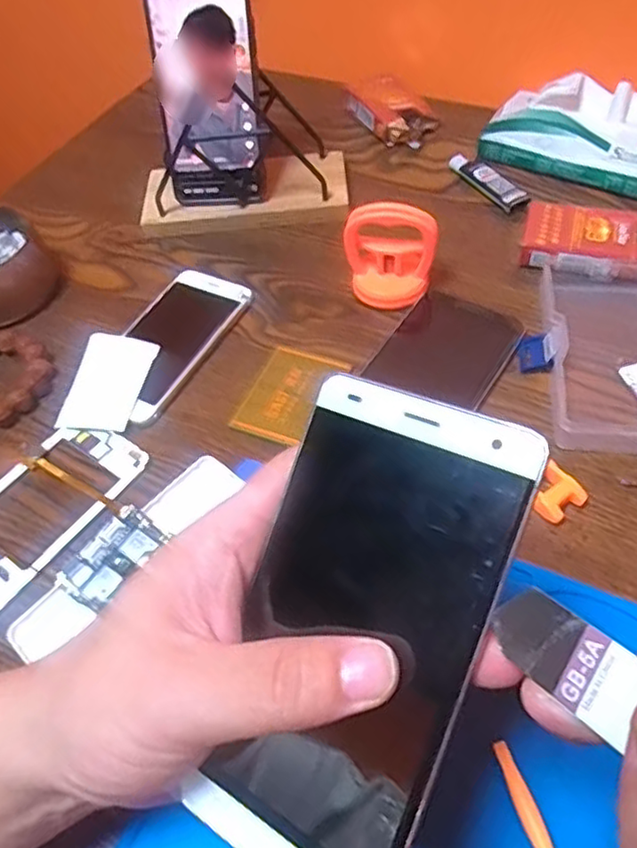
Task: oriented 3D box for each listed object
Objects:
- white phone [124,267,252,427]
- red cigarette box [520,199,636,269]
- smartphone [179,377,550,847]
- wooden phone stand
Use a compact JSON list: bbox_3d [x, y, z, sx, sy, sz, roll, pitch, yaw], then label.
[{"bbox_3d":[-0.105,-0.060,0.451,0.064,0.008,0.132,21,58,19],"label":"white phone"},{"bbox_3d":[0.195,-0.135,0.469,0.085,0.022,0.056,11,56,13],"label":"red cigarette box"},{"bbox_3d":[0.010,0.061,0.184,0.069,0.010,0.138,19,89,30],"label":"smartphone"},{"bbox_3d":[-0.063,-0.217,0.518,0.168,0.085,0.084,-3,54,3],"label":"wooden phone stand"}]

